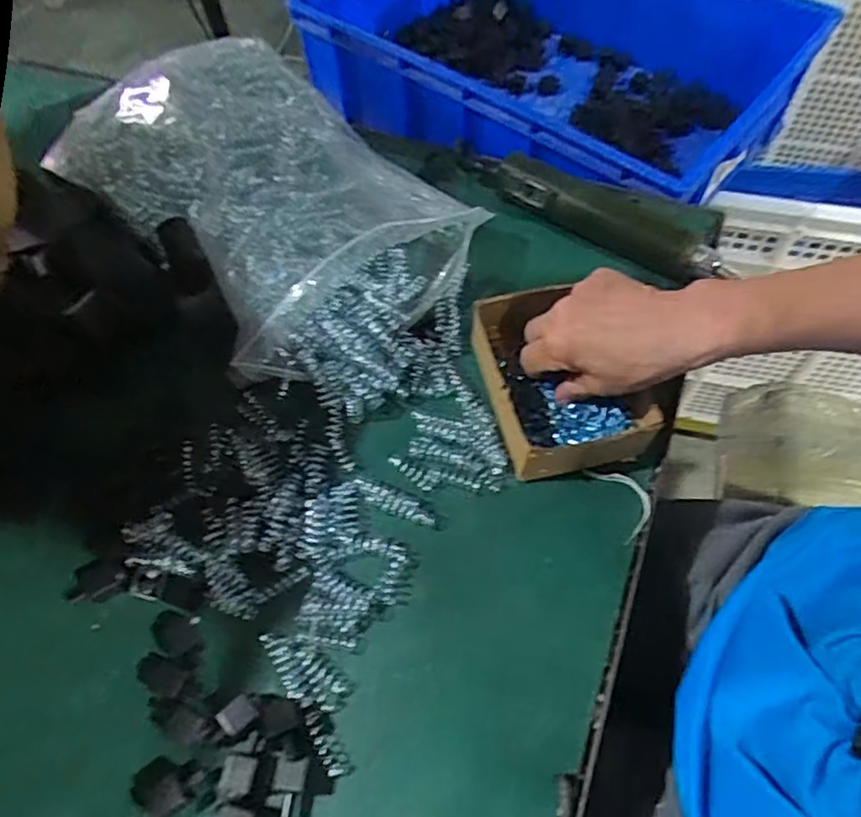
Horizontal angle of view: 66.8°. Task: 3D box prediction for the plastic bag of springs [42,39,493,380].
[{"bbox_3d":[-0.133,-0.183,0.531,0.231,0.102,0.314,-36,70,-19],"label":"plastic bag of springs"}]

